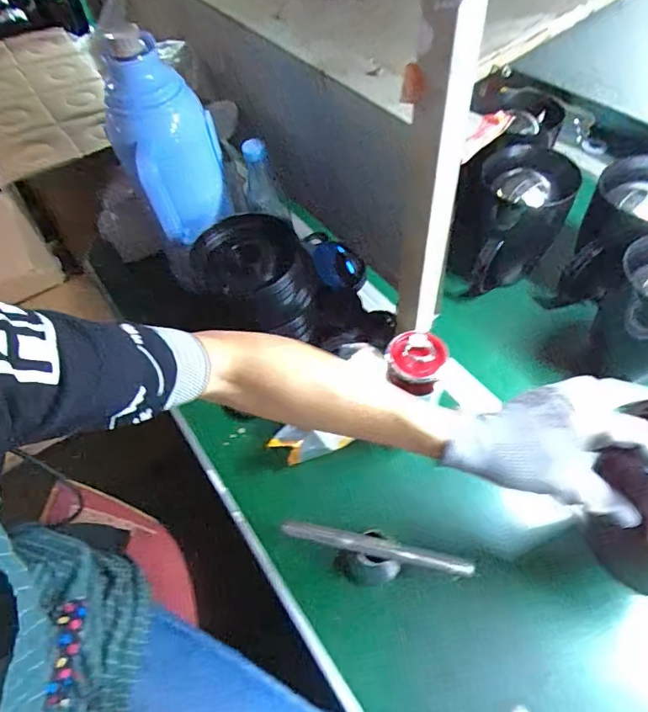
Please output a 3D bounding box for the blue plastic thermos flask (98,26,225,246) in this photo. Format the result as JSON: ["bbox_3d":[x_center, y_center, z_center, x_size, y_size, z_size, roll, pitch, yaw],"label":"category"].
[{"bbox_3d":[-0.194,-0.266,0.599,0.125,0.211,0.137,-21,55,-10],"label":"blue plastic thermos flask"}]

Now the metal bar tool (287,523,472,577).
[{"bbox_3d":[0.054,0.203,0.514,0.199,0.009,0.018,9,55,11],"label":"metal bar tool"}]

